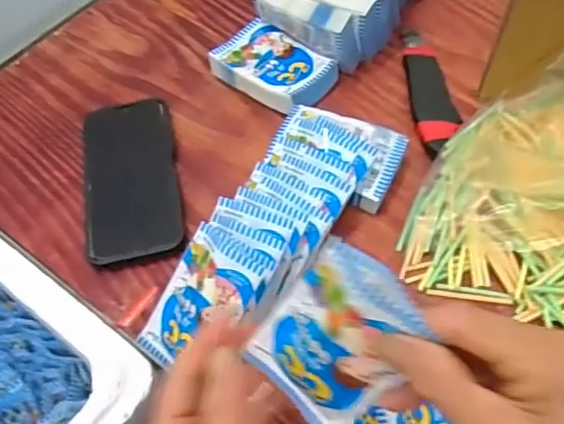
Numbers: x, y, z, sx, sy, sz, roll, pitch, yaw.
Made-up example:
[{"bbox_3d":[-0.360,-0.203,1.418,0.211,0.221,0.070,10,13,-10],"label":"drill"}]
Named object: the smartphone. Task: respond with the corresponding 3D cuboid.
[{"bbox_3d":[-0.129,-0.032,0.493,0.076,0.015,0.162,-10,55,-3],"label":"smartphone"}]

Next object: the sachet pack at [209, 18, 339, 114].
[{"bbox_3d":[-0.010,-0.137,0.549,0.107,0.029,0.072,34,64,24],"label":"sachet pack"}]

